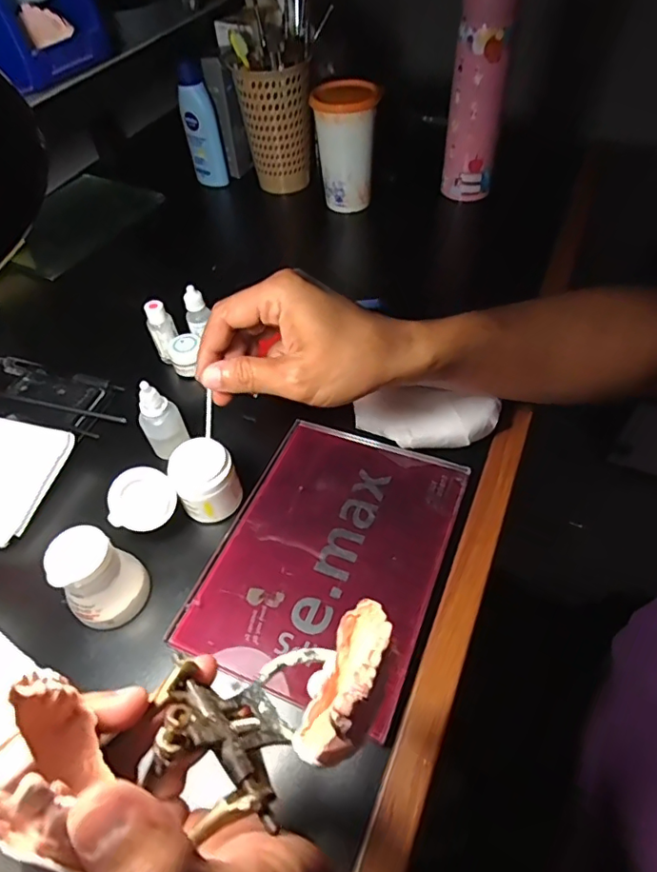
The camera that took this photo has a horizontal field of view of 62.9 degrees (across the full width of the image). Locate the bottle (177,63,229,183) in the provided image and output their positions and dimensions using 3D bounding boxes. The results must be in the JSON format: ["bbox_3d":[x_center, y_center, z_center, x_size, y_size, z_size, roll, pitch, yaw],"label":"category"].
[{"bbox_3d":[-0.162,-0.403,0.695,0.045,0.144,0.033,0,48,4],"label":"bottle"}]

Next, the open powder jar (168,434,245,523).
[{"bbox_3d":[-0.090,0.032,0.394,0.044,0.045,0.043,-2,51,2],"label":"open powder jar"}]

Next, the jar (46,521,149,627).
[{"bbox_3d":[-0.145,0.089,0.343,0.042,0.056,0.043,-2,51,2],"label":"jar"}]

